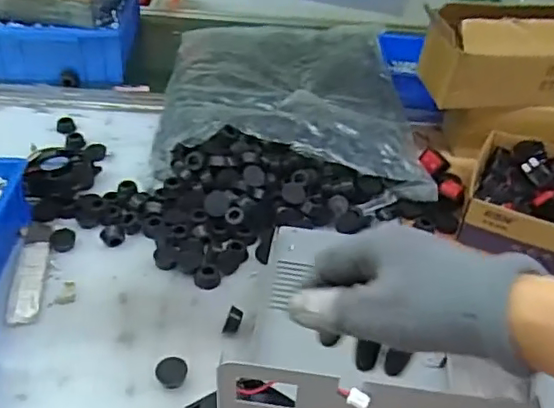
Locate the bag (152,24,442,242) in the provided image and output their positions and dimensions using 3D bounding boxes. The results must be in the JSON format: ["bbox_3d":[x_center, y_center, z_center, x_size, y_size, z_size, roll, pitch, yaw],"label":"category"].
[{"bbox_3d":[0.006,-0.125,0.741,0.304,0.087,0.454,-1,39,-6],"label":"bag"}]

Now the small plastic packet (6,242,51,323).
[{"bbox_3d":[-0.227,0.068,0.540,0.025,0.006,0.102,-4,39,-10],"label":"small plastic packet"}]

